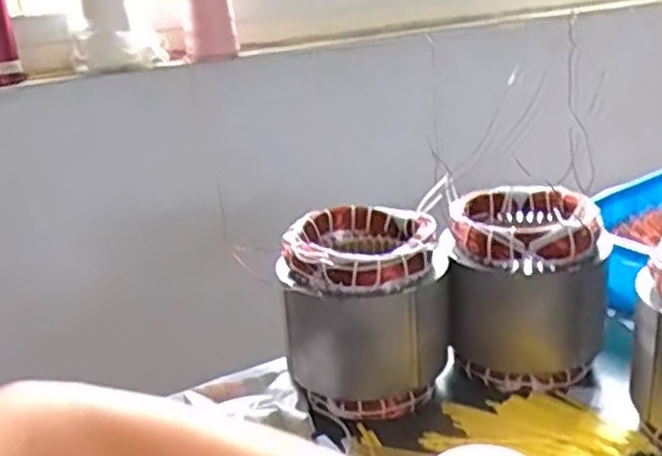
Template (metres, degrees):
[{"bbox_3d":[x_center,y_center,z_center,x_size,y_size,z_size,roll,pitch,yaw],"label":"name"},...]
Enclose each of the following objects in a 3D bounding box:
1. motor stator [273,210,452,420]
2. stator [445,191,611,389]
[{"bbox_3d":[0.033,0.079,0.718,0.151,0.161,0.140,-6,20,-5],"label":"motor stator"},{"bbox_3d":[0.192,0.054,0.743,0.145,0.157,0.139,0,20,10],"label":"stator"}]

